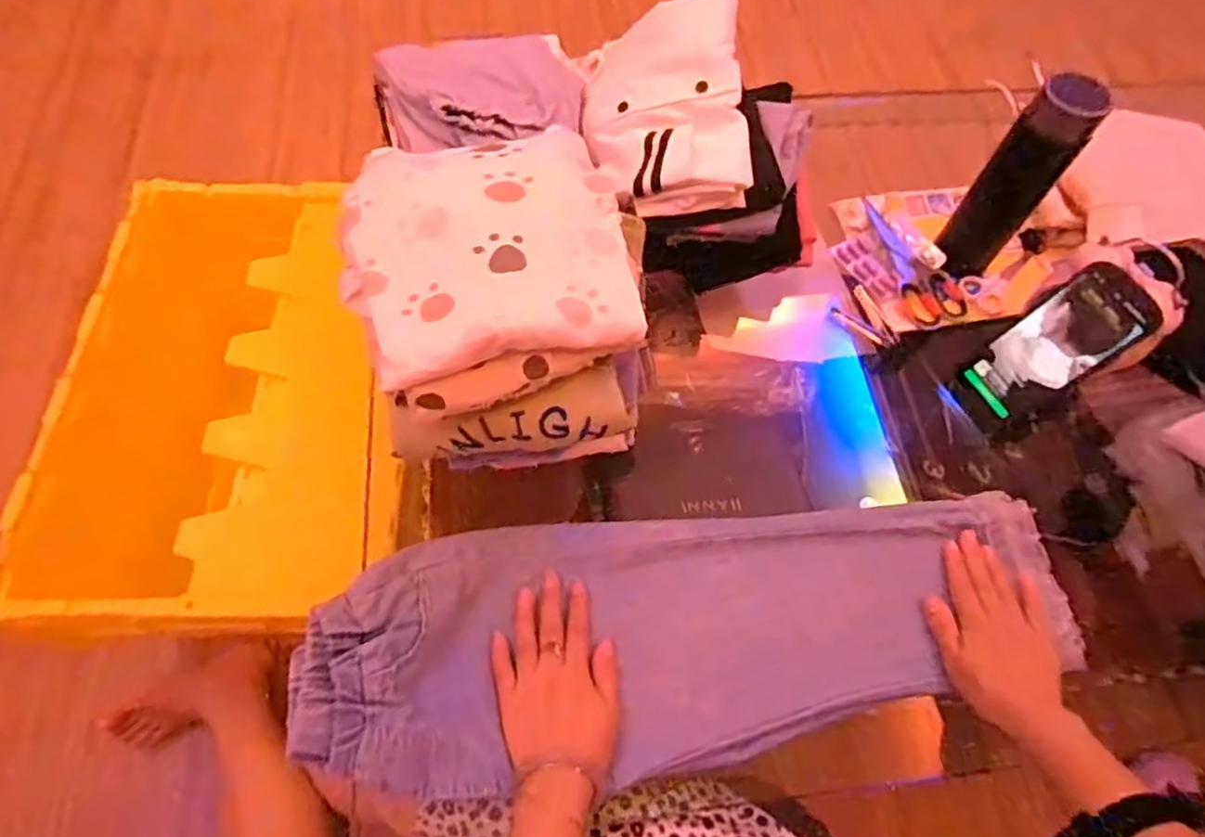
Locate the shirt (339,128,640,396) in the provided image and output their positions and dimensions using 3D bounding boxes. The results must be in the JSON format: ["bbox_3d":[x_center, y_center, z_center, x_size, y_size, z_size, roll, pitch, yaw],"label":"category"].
[{"bbox_3d":[-0.079,-0.119,0.471,0.183,0.031,0.195,-11,63,-10],"label":"shirt"}]

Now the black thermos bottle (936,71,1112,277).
[{"bbox_3d":[0.410,-0.233,0.692,0.059,0.198,0.060,-35,70,-20],"label":"black thermos bottle"}]

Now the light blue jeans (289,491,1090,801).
[{"bbox_3d":[0.078,0.168,0.564,0.598,0.061,0.192,-5,62,-11],"label":"light blue jeans"}]

